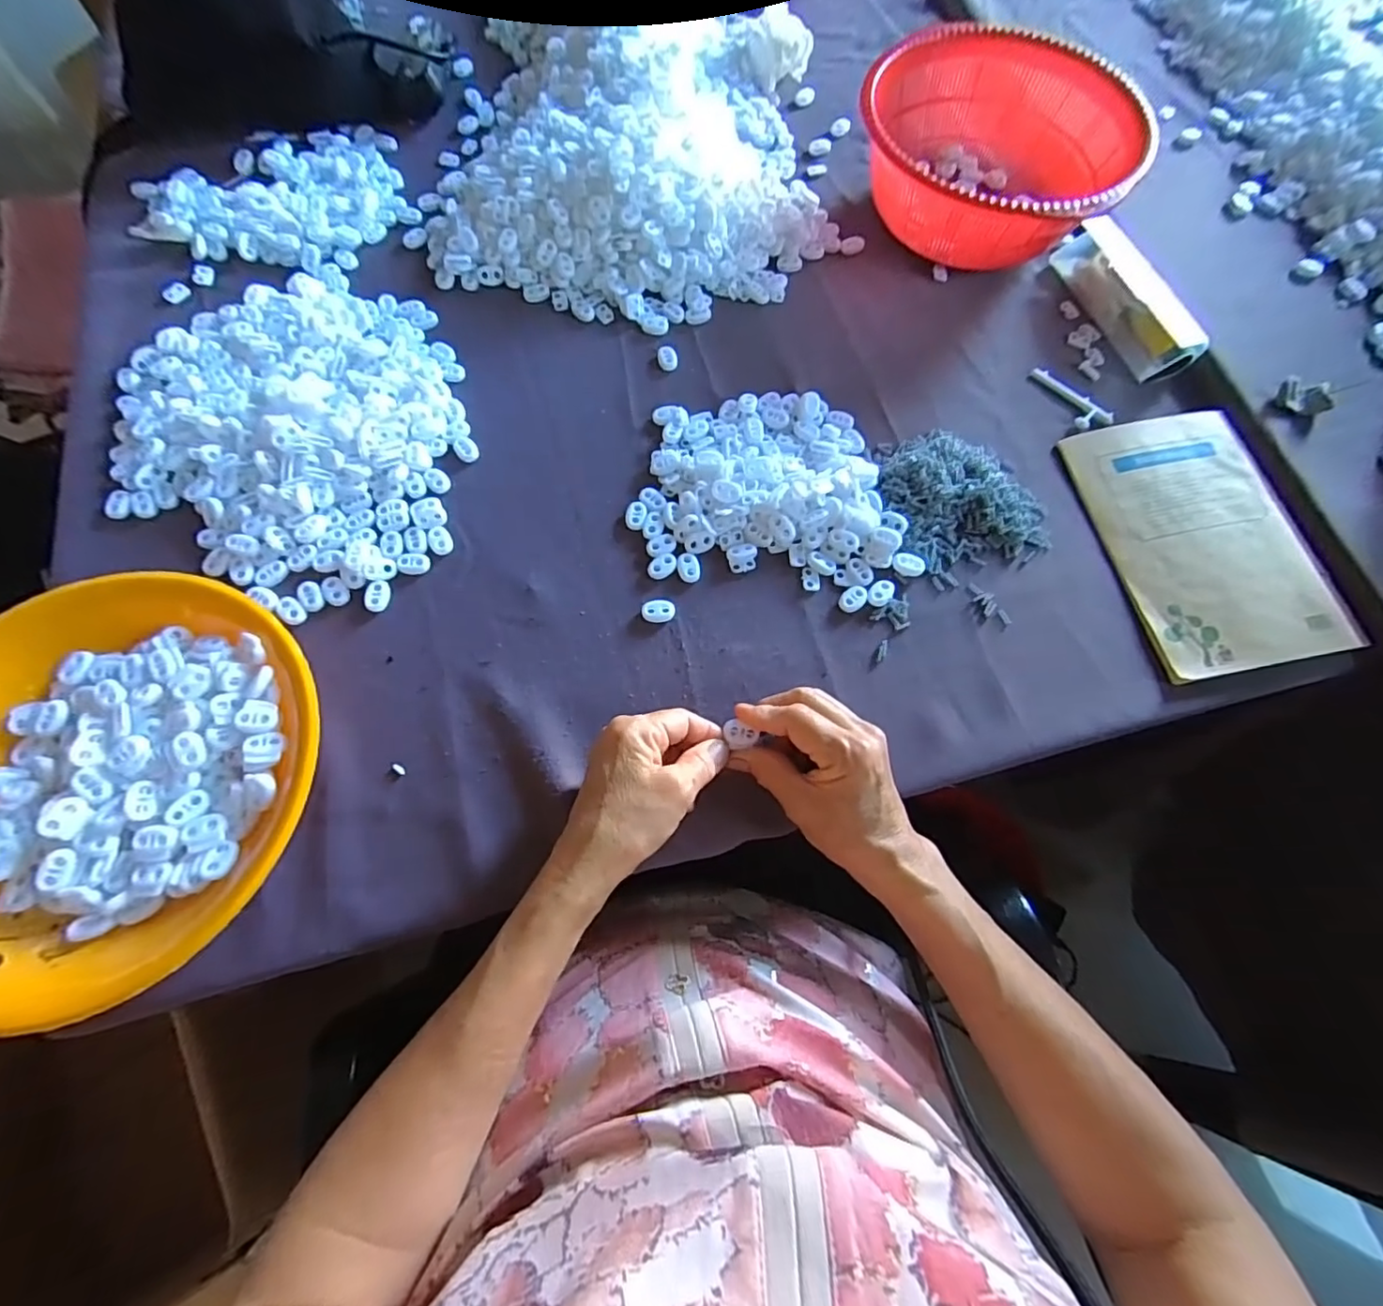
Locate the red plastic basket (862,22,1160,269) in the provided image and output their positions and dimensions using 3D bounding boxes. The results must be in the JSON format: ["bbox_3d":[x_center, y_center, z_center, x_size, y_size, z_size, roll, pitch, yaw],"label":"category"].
[{"bbox_3d":[0.264,-0.436,0.516,0.221,0.081,0.222,1,70,-2],"label":"red plastic basket"}]

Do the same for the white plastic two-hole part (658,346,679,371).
[{"bbox_3d":[-0.019,-0.244,0.480,0.016,0.006,0.023,-2,69,-2],"label":"white plastic two-hole part"}]

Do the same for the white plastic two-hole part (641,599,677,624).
[{"bbox_3d":[-0.022,-0.030,0.401,0.023,0.005,0.017,-4,71,-4],"label":"white plastic two-hole part"}]

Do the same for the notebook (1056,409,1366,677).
[{"bbox_3d":[0.382,-0.091,0.427,0.142,0.008,0.209,-8,70,-4],"label":"notebook"}]

